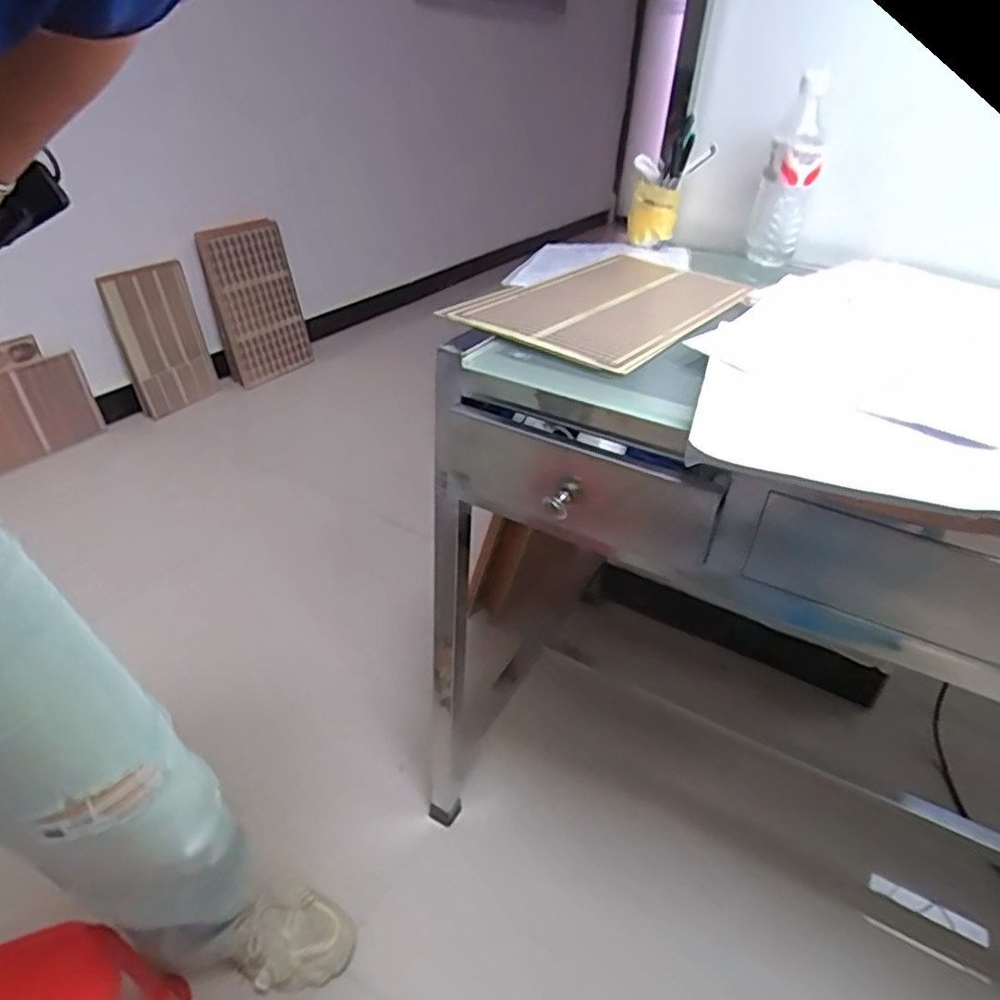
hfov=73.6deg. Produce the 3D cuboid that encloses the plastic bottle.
[{"bbox_3d":[0.389,-0.436,0.898,0.065,0.229,0.078,14,35,16],"label":"plastic bottle"}]

